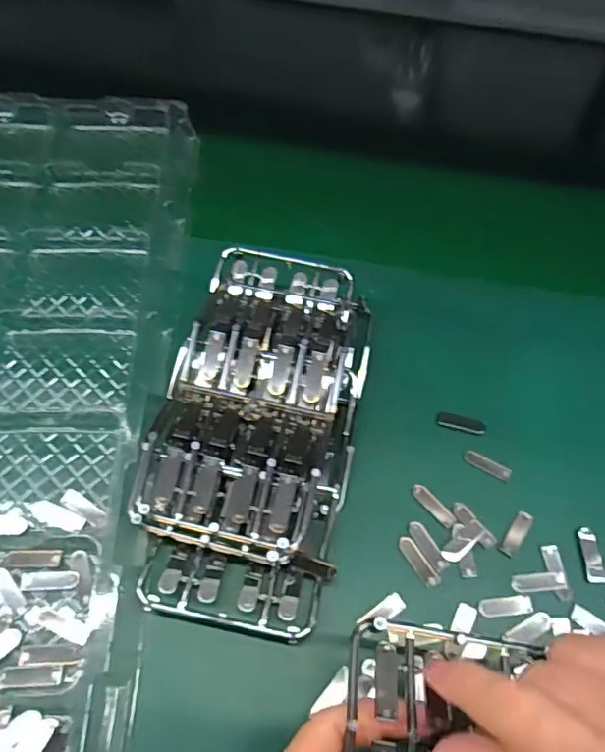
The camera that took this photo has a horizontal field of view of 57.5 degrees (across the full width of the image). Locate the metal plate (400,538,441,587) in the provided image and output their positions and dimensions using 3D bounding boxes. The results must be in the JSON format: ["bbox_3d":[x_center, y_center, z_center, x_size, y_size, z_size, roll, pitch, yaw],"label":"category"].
[{"bbox_3d":[0.062,0.099,0.292,0.008,0.004,0.028,-29,64,-19],"label":"metal plate"}]

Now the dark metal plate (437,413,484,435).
[{"bbox_3d":[0.097,0.029,0.336,0.029,0.005,0.009,13,59,5],"label":"dark metal plate"}]

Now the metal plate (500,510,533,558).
[{"bbox_3d":[0.117,0.086,0.302,0.008,0.004,0.027,34,63,17],"label":"metal plate"}]

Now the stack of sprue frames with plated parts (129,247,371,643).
[{"bbox_3d":[-0.023,0.022,0.307,0.104,0.043,0.210,11,58,4],"label":"stack of sprue frames with plated parts"}]

